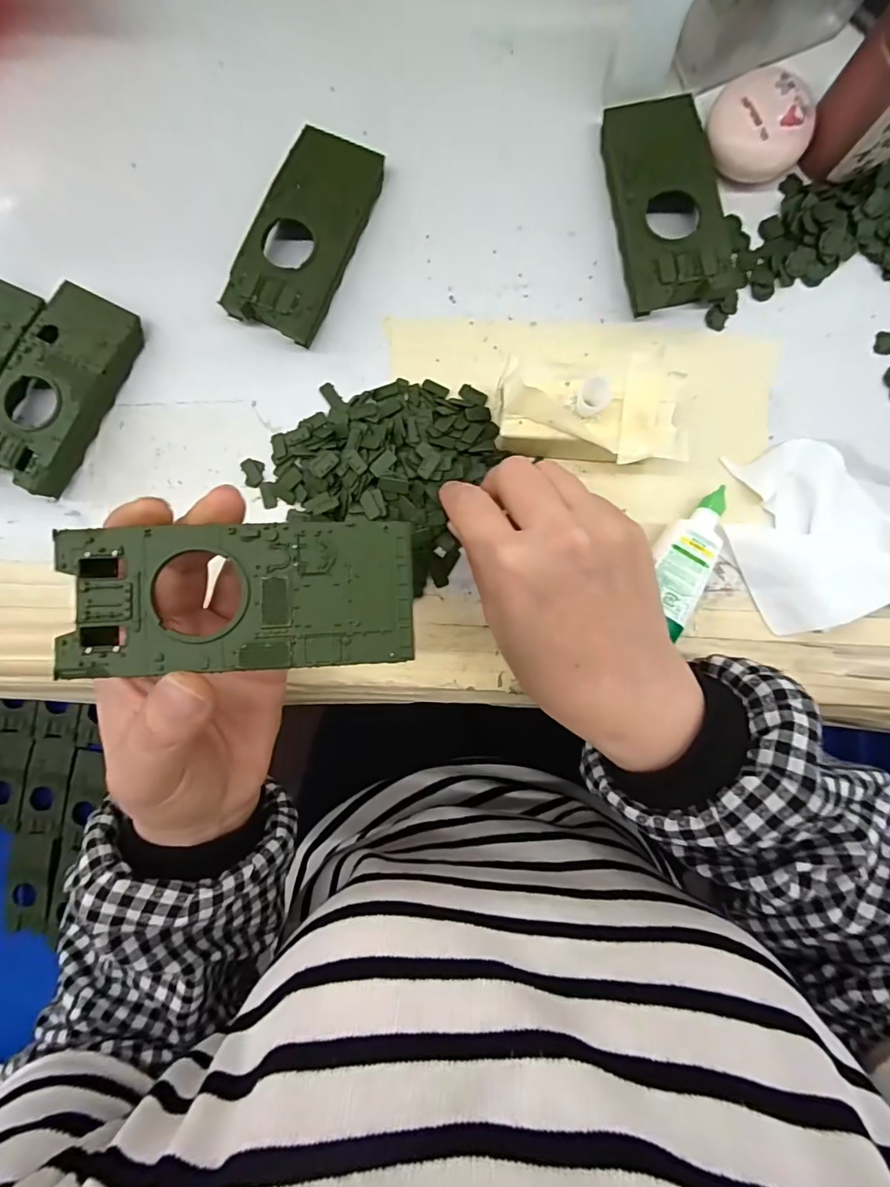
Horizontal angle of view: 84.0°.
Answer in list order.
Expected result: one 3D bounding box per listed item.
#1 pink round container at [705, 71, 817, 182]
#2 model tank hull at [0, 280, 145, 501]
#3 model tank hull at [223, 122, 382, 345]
[{"bbox_3d":[0.153,-0.227,0.246,0.045,0.022,0.044,0,89,2],"label":"pink round container"},{"bbox_3d":[-0.201,-0.106,0.259,0.046,0.022,0.103,26,90,2],"label":"model tank hull"},{"bbox_3d":[-0.071,-0.183,0.255,0.045,0.021,0.104,24,90,2],"label":"model tank hull"}]

